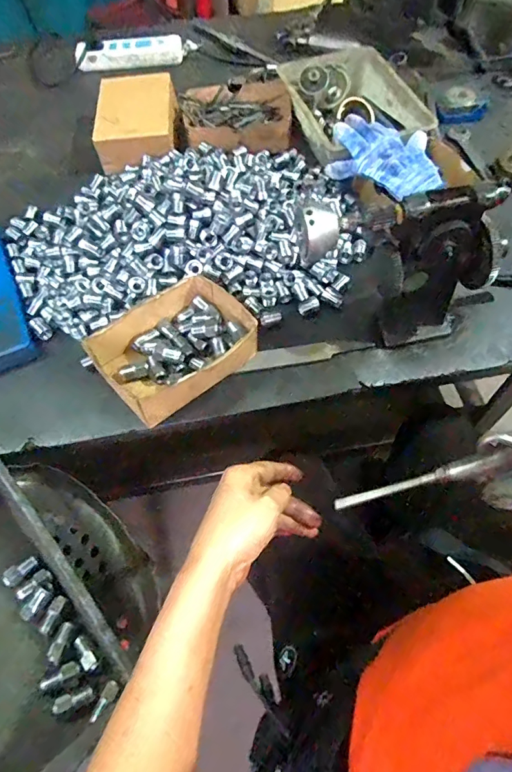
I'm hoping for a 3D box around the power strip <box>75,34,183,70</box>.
[{"bbox_3d":[-0.249,-0.658,0.876,0.209,0.033,0.047,-7,61,-3],"label":"power strip"}]

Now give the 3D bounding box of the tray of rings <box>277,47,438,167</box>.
[{"bbox_3d":[0.148,-0.446,0.710,0.171,0.053,0.256,-15,61,-7],"label":"tray of rings"}]

